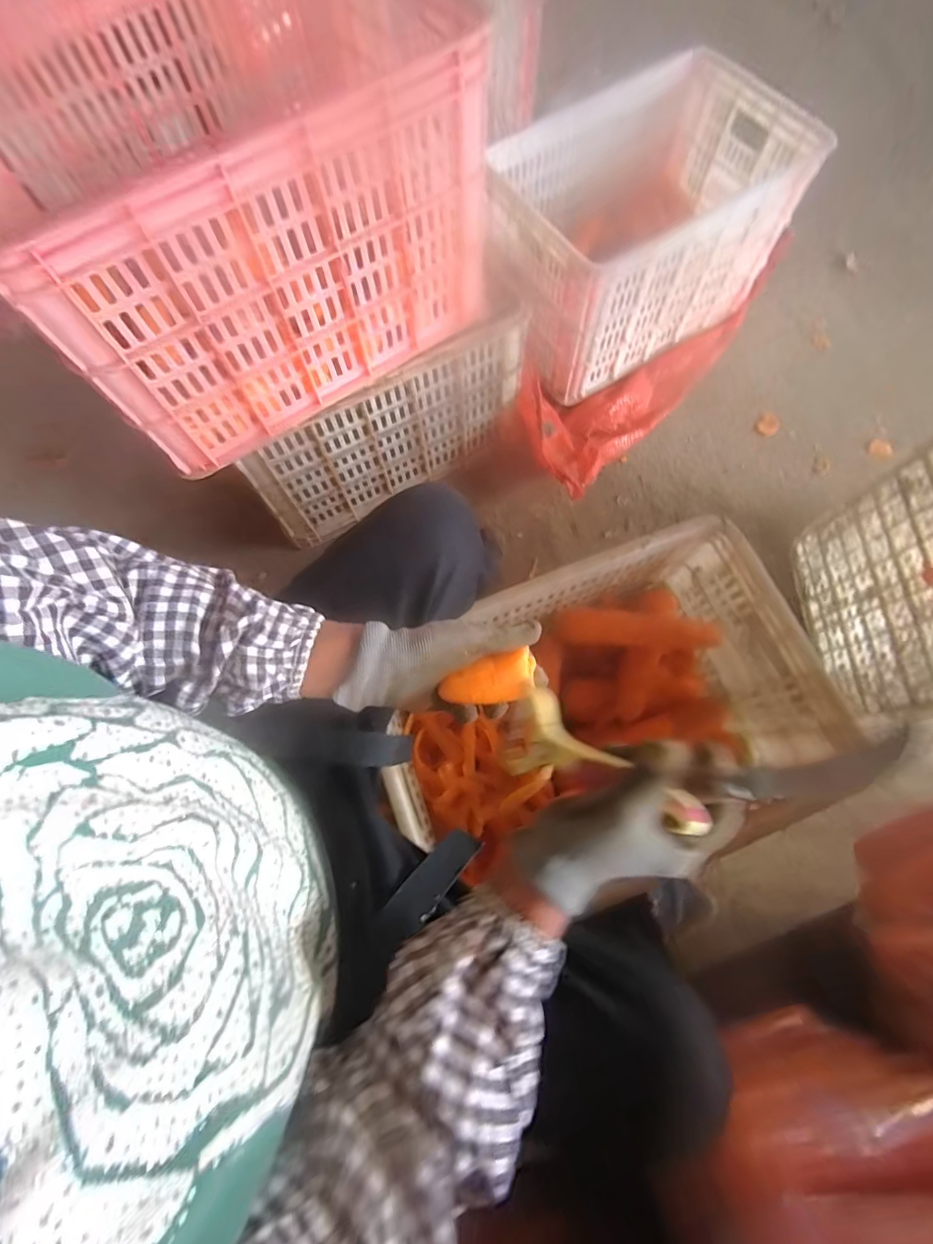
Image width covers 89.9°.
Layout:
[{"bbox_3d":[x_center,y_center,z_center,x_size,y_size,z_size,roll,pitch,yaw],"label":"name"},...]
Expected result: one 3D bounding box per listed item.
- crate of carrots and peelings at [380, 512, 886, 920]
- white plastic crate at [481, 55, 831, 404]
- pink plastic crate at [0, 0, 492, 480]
[{"bbox_3d":[0.181,0.112,0.635,0.466,0.225,0.328,-21,73,-4],"label":"crate of carrots and peelings"},{"bbox_3d":[0.320,-0.741,0.899,0.516,0.274,0.348,-29,74,-7],"label":"white plastic crate"},{"bbox_3d":[-0.257,-0.489,0.554,0.502,0.273,0.346,-34,75,-8],"label":"pink plastic crate"}]

